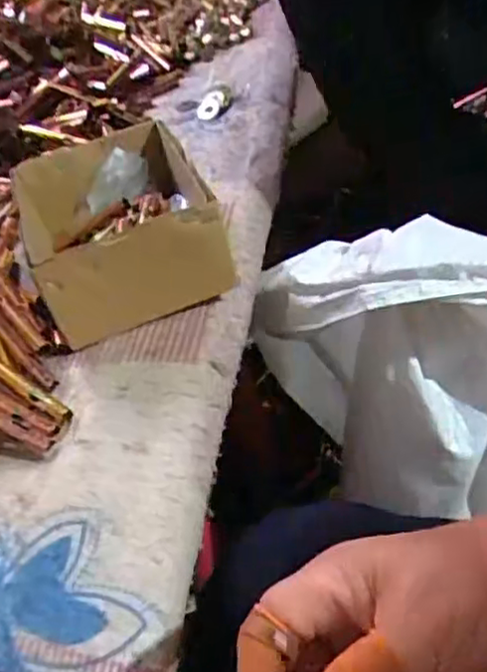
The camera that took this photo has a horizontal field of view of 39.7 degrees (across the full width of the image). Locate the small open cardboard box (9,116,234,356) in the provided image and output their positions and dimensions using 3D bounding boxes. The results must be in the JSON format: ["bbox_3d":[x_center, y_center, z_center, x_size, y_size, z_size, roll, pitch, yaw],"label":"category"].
[{"bbox_3d":[-0.101,-0.091,0.531,0.142,0.083,0.192,-25,42,-10],"label":"small open cardboard box"}]

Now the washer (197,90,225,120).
[{"bbox_3d":[-0.038,-0.263,0.769,0.028,0.006,0.048,2,57,22],"label":"washer"}]

